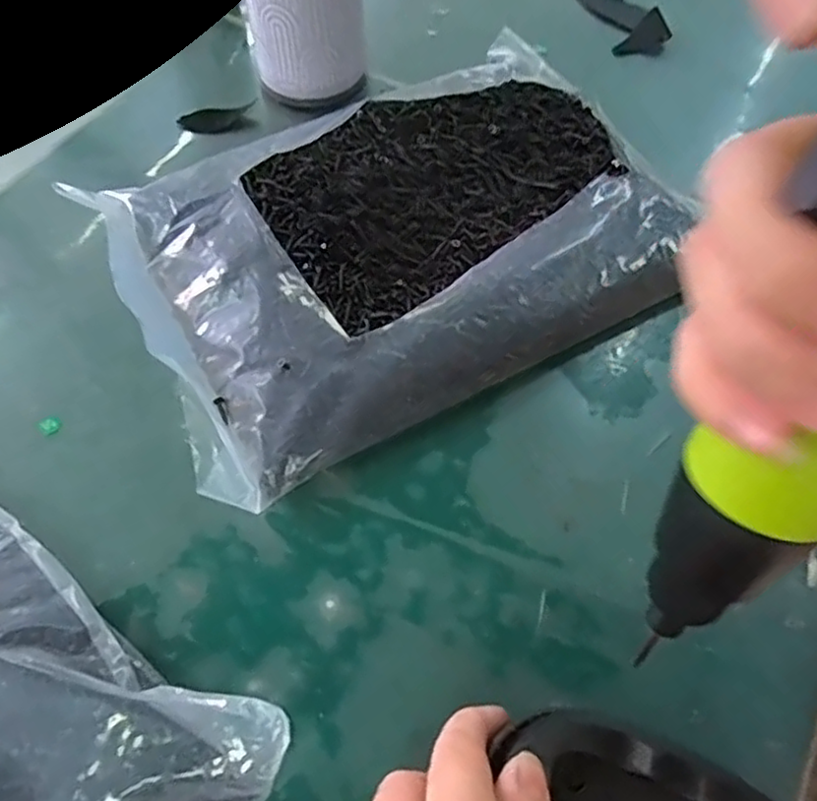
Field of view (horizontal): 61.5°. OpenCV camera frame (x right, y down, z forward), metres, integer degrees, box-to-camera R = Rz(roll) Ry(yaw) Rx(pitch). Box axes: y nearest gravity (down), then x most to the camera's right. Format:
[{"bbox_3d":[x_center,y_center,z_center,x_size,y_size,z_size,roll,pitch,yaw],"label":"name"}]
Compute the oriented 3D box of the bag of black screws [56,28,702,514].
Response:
[{"bbox_3d":[-0.004,-0.090,0.375,0.278,0.038,0.209,-25,64,-15],"label":"bag of black screws"}]

